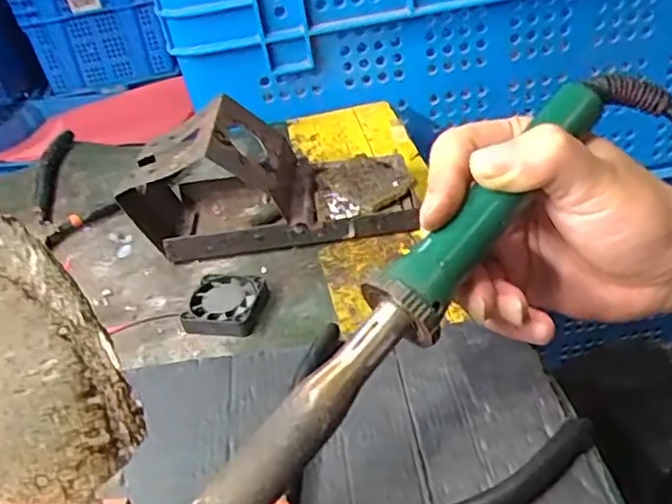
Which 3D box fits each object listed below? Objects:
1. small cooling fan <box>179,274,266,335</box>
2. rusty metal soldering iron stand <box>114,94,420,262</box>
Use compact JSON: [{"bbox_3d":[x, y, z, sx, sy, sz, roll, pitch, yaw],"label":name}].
[{"bbox_3d":[-0.063,0.030,0.374,0.041,0.010,0.039,1,38,14],"label":"small cooling fan"},{"bbox_3d":[-0.039,-0.050,0.420,0.175,0.080,0.078,-8,36,2],"label":"rusty metal soldering iron stand"}]

